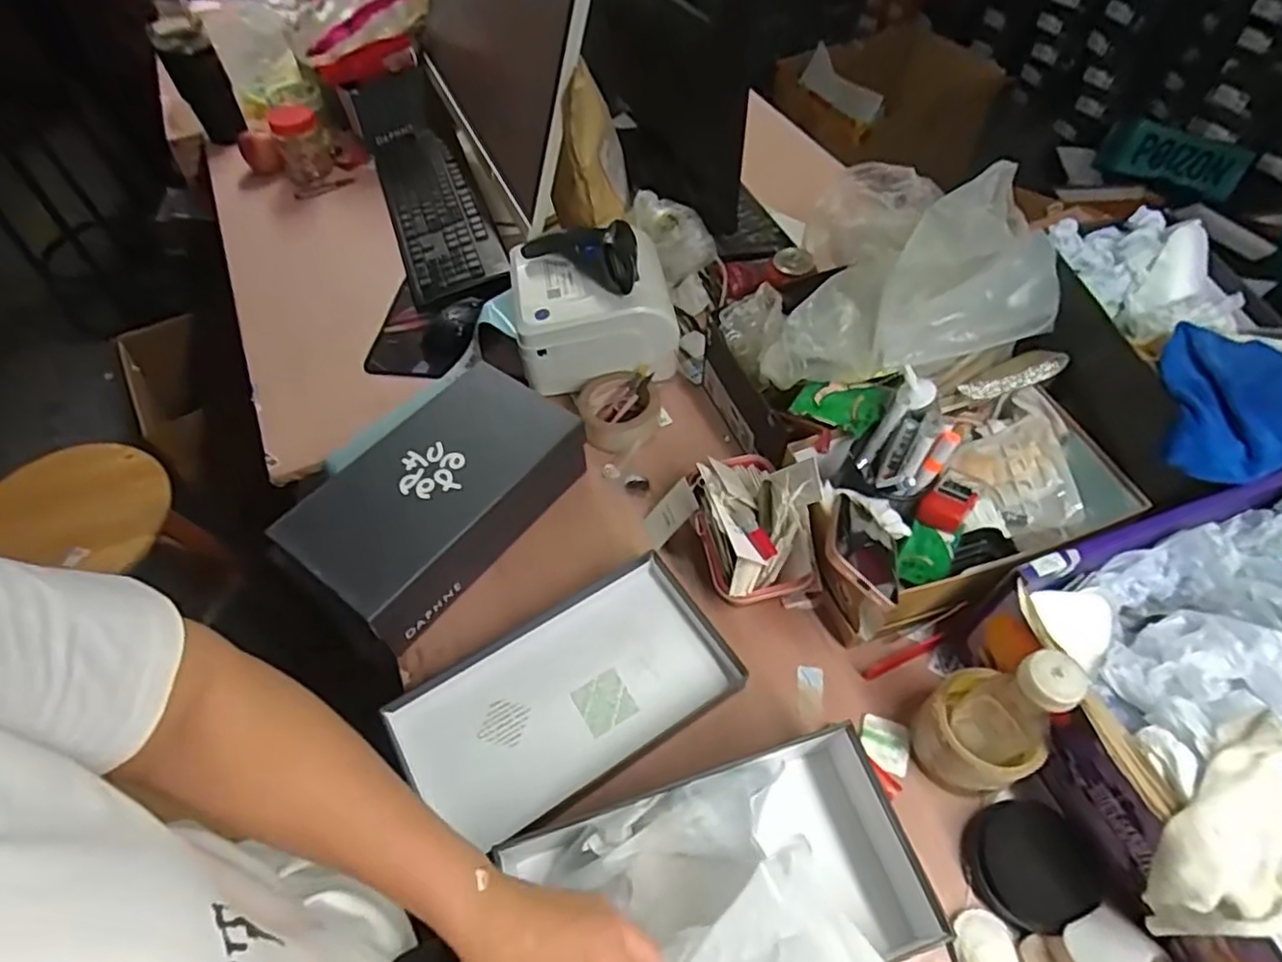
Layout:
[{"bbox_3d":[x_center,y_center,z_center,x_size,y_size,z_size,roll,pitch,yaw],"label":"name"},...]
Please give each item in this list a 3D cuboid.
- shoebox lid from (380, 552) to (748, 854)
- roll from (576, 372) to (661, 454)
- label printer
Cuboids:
[{"bbox_3d":[-0.068,0.205,0.640,0.302,0.034,0.166,-28,58,-17],"label":"shoebox lid"},{"bbox_3d":[-0.028,-0.085,0.824,0.102,0.039,0.097,-1,55,1],"label":"roll"},{"bbox_3d":[-0.061,-0.218,0.857,0.194,0.130,0.146,-8,55,-3],"label":"label printer"}]

